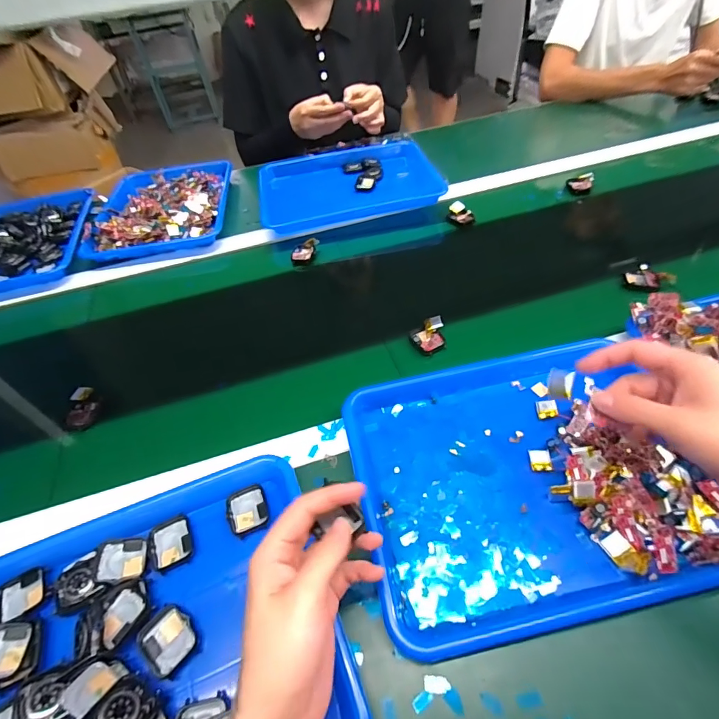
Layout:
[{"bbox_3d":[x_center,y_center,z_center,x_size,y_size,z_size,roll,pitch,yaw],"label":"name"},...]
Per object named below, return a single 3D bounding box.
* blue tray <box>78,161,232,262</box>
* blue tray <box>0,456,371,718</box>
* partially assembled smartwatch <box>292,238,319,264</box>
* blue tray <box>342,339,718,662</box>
[{"bbox_3d":[-0.392,-0.312,0.807,0.255,0.048,0.305,-10,51,-1],"label":"blue tray"},{"bbox_3d":[-0.183,0.242,0.320,0.331,0.053,0.256,-18,48,-12],"label":"blue tray"},{"bbox_3d":[-0.092,-0.184,0.677,0.047,0.021,0.041,-9,51,-1],"label":"partially assembled smartwatch"},{"bbox_3d":[0.158,0.108,0.398,0.316,0.034,0.261,-12,51,-3],"label":"blue tray"}]

